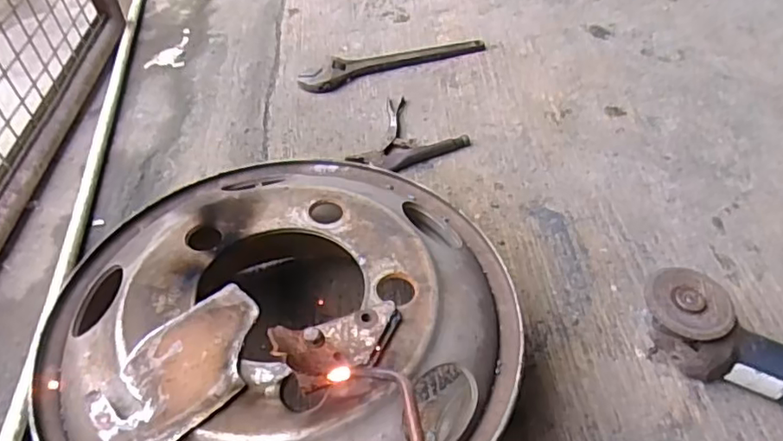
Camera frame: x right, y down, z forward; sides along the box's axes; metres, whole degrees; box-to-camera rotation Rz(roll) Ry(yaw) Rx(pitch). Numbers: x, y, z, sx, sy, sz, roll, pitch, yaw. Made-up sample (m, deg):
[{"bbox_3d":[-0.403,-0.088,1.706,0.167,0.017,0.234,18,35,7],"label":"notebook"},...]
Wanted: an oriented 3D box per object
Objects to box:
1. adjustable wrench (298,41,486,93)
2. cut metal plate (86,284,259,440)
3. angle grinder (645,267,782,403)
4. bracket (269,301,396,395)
[{"bbox_3d":[0.003,-0.318,1.138,0.379,0.029,0.064,-21,50,-17],"label":"adjustable wrench"},{"bbox_3d":[-0.162,0.115,0.456,0.091,0.007,0.146,33,56,28],"label":"cut metal plate"},{"bbox_3d":[0.419,0.150,0.640,0.283,0.104,0.084,17,50,17],"label":"angle grinder"},{"bbox_3d":[-0.041,0.090,0.455,0.101,0.036,0.054,-16,49,-13],"label":"bracket"}]

